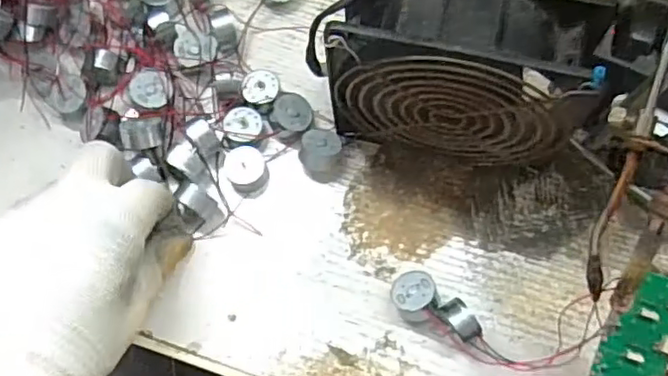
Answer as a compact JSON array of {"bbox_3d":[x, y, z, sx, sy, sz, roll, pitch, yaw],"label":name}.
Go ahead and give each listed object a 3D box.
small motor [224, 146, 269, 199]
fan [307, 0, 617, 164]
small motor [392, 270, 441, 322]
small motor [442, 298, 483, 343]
[{"bbox_3d":[-0.051,-0.009,0.364,0.023,0.015,0.026,-15,73,-2],"label":"small motor"},{"bbox_3d":[0.057,-0.053,0.319,0.122,0.120,0.046,12,74,6],"label":"fan"},{"bbox_3d":[0.045,0.060,0.337,0.026,0.017,0.026,-10,53,14],"label":"small motor"},{"bbox_3d":[0.066,0.070,0.329,0.013,0.023,0.022,-34,75,-8],"label":"small motor"}]

